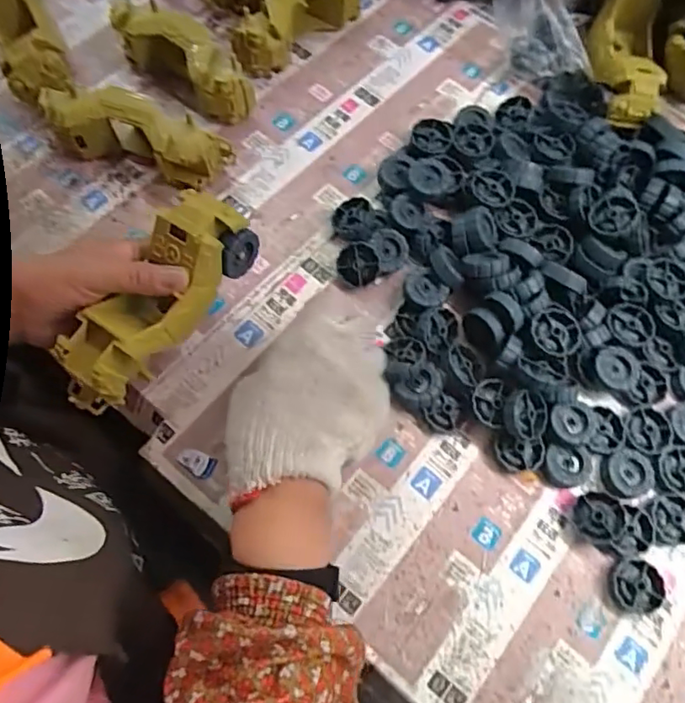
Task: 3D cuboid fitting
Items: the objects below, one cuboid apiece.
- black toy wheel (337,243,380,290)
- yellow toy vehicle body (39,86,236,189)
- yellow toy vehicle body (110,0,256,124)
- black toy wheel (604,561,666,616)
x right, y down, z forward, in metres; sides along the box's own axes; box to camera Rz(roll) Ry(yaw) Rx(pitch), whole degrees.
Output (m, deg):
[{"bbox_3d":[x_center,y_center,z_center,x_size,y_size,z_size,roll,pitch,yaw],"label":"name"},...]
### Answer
[{"bbox_3d":[0.013,-0.074,0.492,0.037,0.009,0.038,3,109,9],"label":"black toy wheel"},{"bbox_3d":[-0.188,-0.196,0.517,0.172,0.059,0.051,20,70,5],"label":"yellow toy vehicle body"},{"bbox_3d":[-0.157,-0.289,0.558,0.163,0.052,0.051,38,72,11],"label":"yellow toy vehicle body"},{"bbox_3d":[0.219,0.176,0.422,0.041,0.010,0.037,5,69,-1],"label":"black toy wheel"}]

